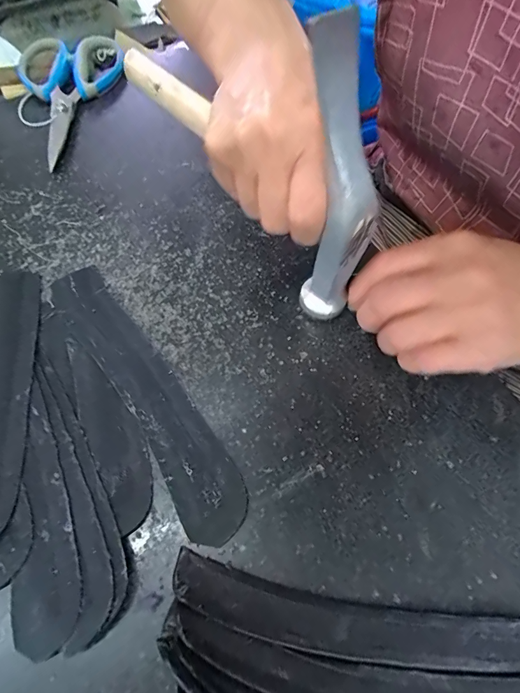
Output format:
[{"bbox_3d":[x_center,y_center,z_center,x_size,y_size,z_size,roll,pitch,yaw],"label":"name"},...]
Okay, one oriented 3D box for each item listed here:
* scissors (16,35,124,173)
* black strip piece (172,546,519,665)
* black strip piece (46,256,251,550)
[{"bbox_3d":[-0.177,-0.236,0.339,0.092,0.023,0.180,-9,64,-3],"label":"scissors"},{"bbox_3d":[0.039,0.120,0.158,0.158,0.015,0.025,8,64,6],"label":"black strip piece"},{"bbox_3d":[-0.071,0.021,0.214,0.036,0.006,0.192,-34,67,-15],"label":"black strip piece"}]

